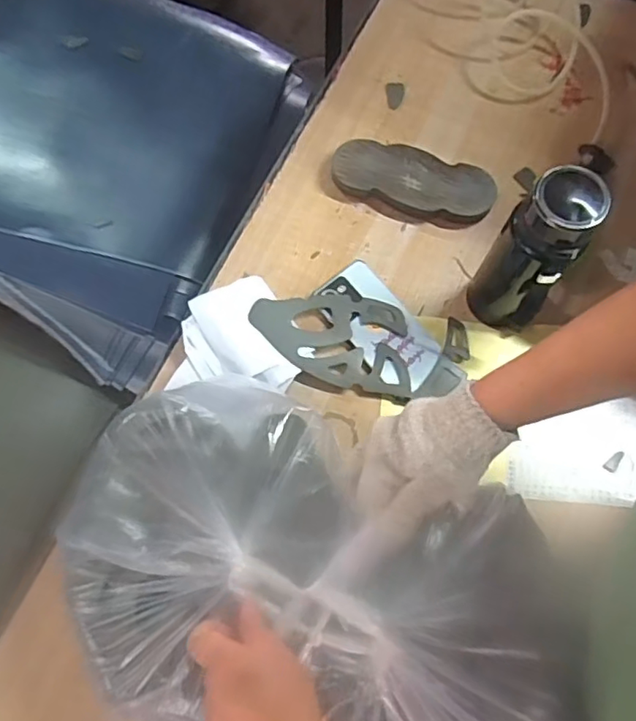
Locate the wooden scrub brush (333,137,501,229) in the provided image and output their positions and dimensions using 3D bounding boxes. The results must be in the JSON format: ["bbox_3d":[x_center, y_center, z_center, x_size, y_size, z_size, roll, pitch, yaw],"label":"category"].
[{"bbox_3d":[0.116,-0.217,0.719,0.193,0.027,0.086,18,74,5],"label":"wooden scrub brush"}]

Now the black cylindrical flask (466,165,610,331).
[{"bbox_3d":[0.208,-0.101,0.591,0.060,0.221,0.077,22,75,6],"label":"black cylindrical flask"}]

